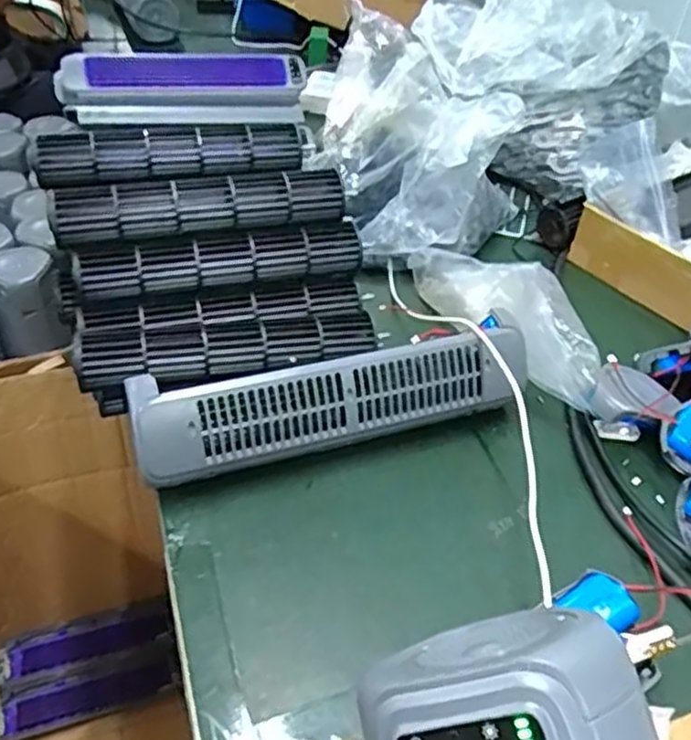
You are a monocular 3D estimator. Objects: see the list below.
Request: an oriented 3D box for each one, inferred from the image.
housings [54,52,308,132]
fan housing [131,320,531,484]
[{"bbox_3d":[-0.192,-0.342,0.877,0.299,0.051,0.113,-7,43,-13],"label":"housings"},{"bbox_3d":[-0.002,0.020,0.540,0.304,0.059,0.052,-10,44,-16],"label":"fan housing"}]

